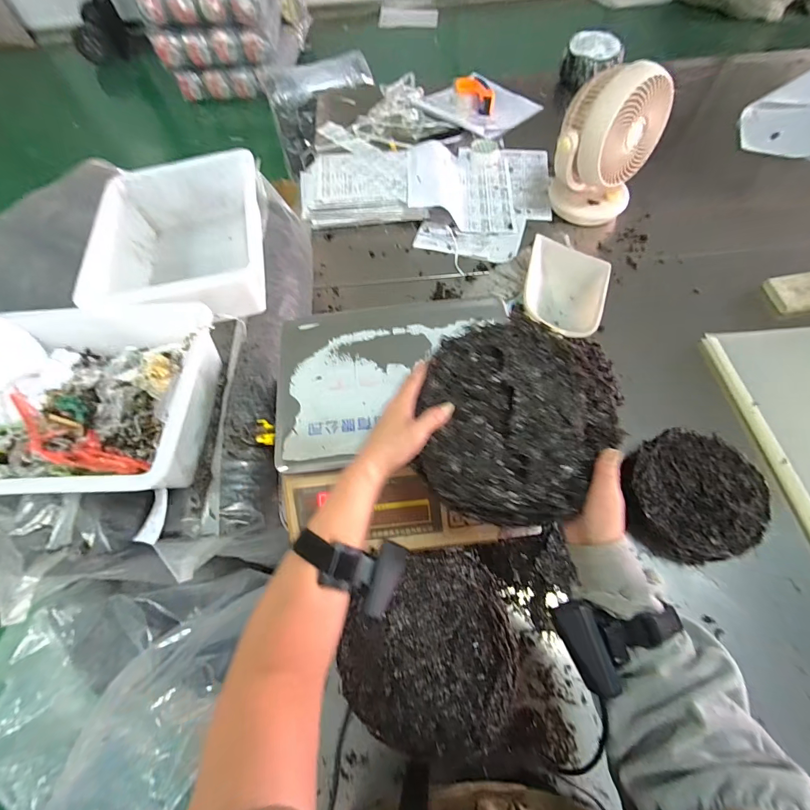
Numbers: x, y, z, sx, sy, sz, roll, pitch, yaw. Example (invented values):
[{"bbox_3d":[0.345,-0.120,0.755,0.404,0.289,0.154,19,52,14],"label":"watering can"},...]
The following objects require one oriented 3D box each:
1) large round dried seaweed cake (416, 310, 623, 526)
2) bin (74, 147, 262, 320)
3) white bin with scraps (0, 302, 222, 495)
[{"bbox_3d":[0.112,0.014,0.380,0.187,0.020,0.198,-1,77,5],"label":"large round dried seaweed cake"},{"bbox_3d":[-0.396,-0.295,0.703,0.268,0.114,0.371,-12,63,-4],"label":"bin"},{"bbox_3d":[-0.459,-0.006,0.562,0.352,0.116,0.297,1,63,3],"label":"white bin with scraps"}]

